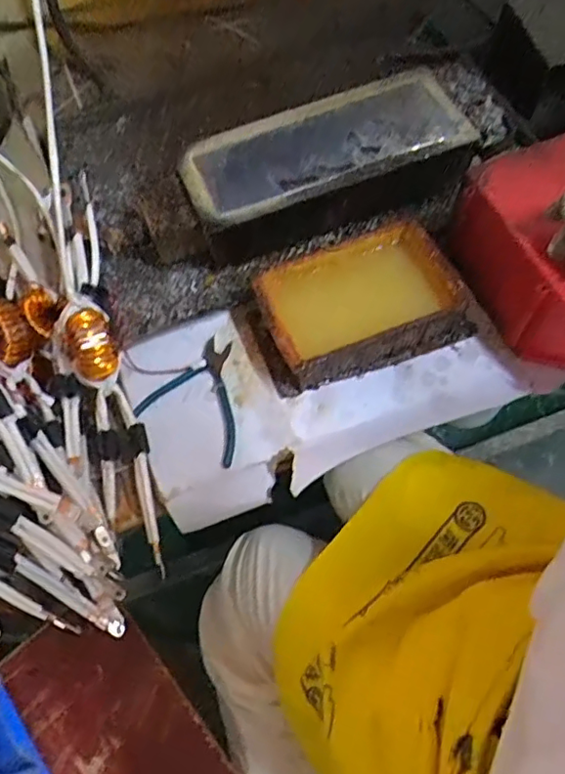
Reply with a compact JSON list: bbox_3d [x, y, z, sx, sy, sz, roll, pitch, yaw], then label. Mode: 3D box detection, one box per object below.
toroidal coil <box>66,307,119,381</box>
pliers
[{"bbox_3d":[-0.204,-0.040,0.617,0.051,0.056,0.062,-20,66,-7],"label":"toroidal coil"},{"bbox_3d":[-0.081,0.007,0.641,0.123,0.018,0.124,27,69,14],"label":"pliers"}]

